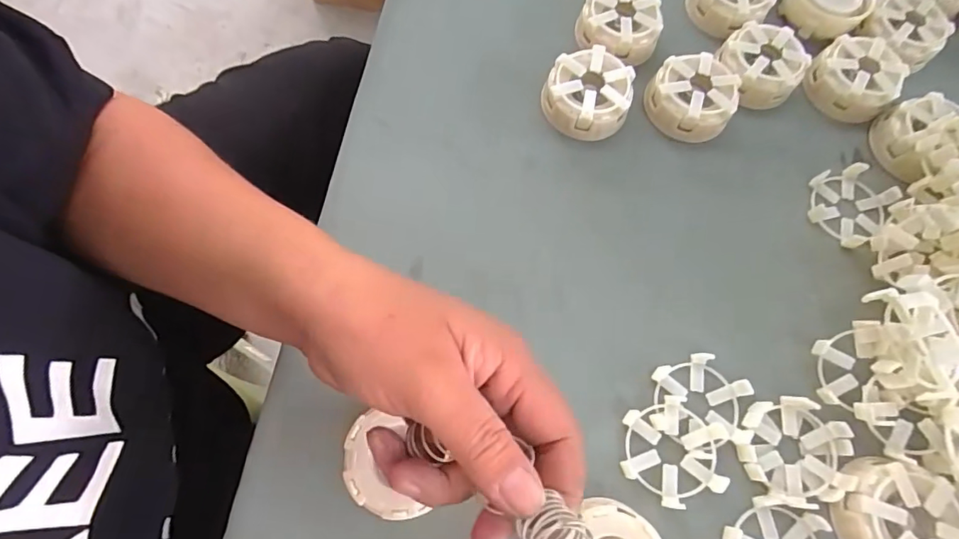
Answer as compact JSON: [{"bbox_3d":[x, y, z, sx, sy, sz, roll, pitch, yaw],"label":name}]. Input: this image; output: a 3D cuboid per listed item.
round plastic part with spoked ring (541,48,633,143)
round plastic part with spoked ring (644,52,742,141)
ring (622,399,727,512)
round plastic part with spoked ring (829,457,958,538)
[{"bbox_3d":[0.077,-0.126,0.356,0.060,0.033,0.056,1,71,-2],"label":"round plastic part with spoked ring"},{"bbox_3d":[0.156,-0.126,0.362,0.060,0.029,0.056,1,71,-2],"label":"round plastic part with spoked ring"},{"bbox_3d":[0.113,0.105,0.285,0.056,0.010,0.060,1,71,-2],"label":"ring"},{"bbox_3d":[0.229,0.138,0.269,0.057,0.023,0.058,1,71,-2],"label":"round plastic part with spoked ring"}]

